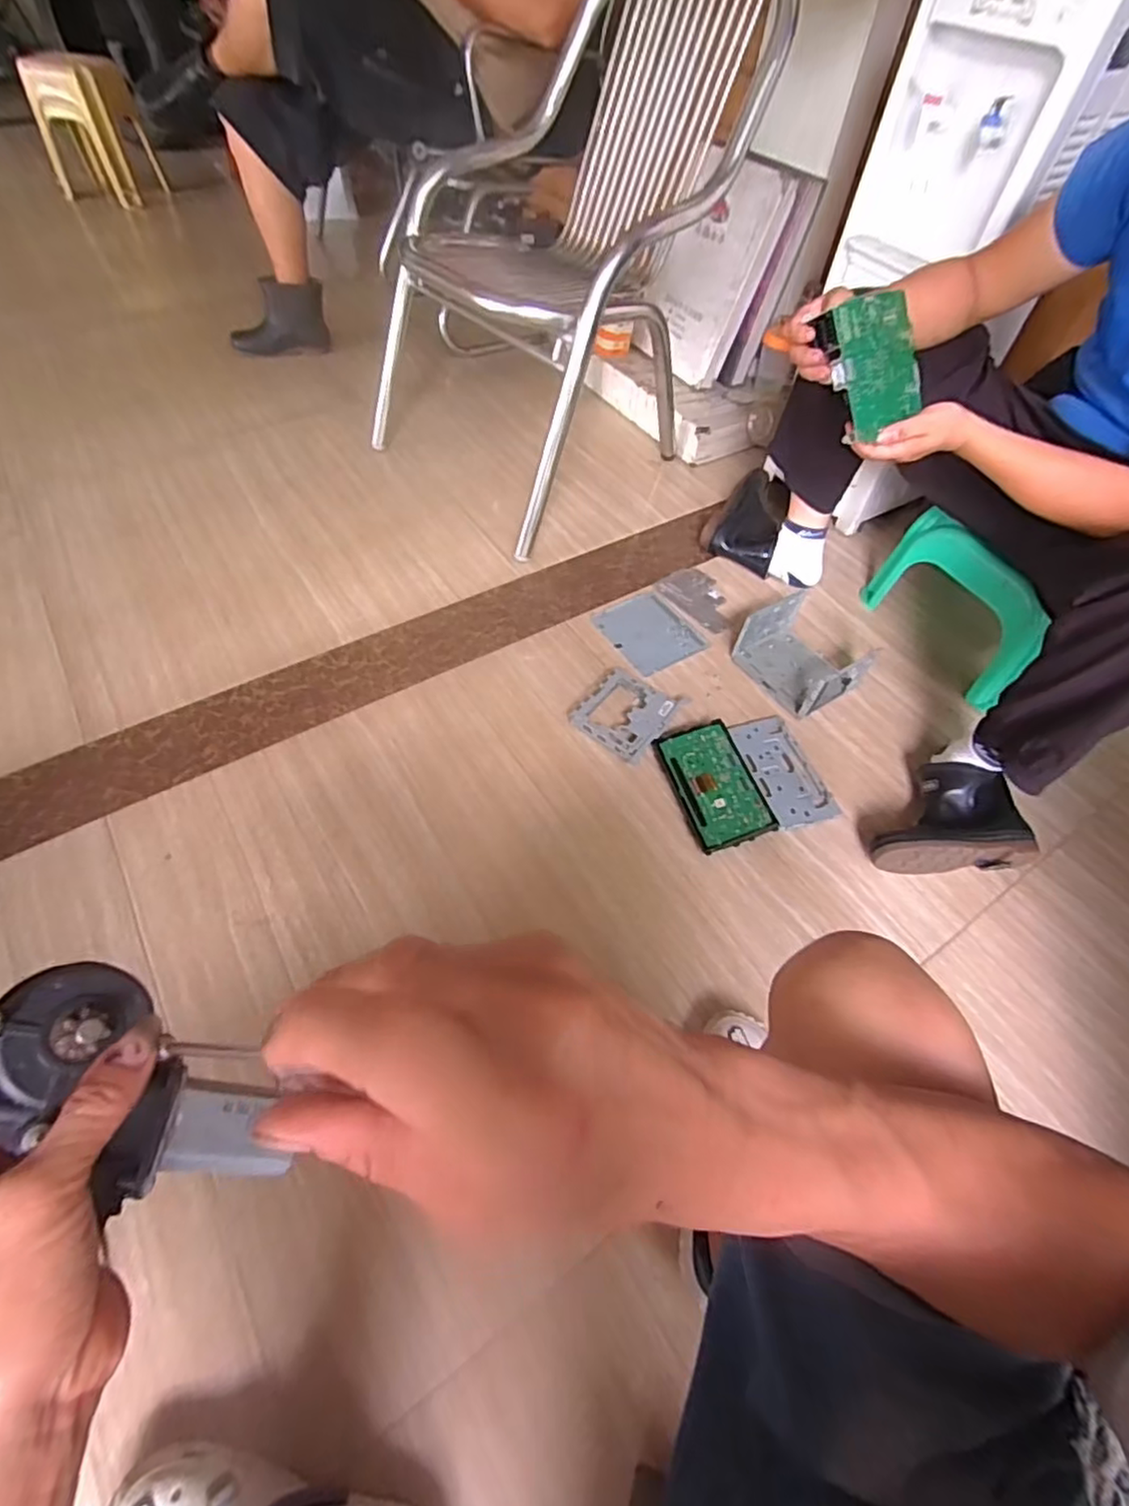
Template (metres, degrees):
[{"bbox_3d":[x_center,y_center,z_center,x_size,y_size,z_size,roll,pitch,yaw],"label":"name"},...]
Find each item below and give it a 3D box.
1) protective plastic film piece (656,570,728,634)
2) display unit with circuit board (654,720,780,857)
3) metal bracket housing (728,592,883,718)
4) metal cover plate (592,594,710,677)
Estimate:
[{"bbox_3d":[0.270,-0.305,1.225,0.111,0.008,0.169,-32,62,-21],"label":"protective plastic film piece"},{"bbox_3d":[0.233,0.047,0.968,0.122,0.030,0.203,-14,57,-11],"label":"display unit with circuit board"},{"bbox_3d":[0.412,-0.175,1.106,0.149,0.074,0.196,-30,61,-20],"label":"metal bracket housing"},{"bbox_3d":[0.159,-0.229,1.174,0.144,0.008,0.175,-26,60,-18],"label":"metal cover plate"}]

